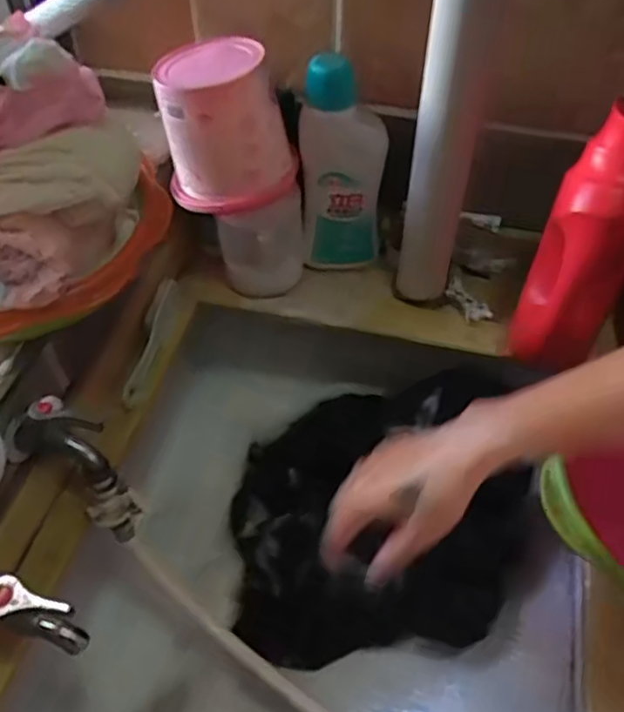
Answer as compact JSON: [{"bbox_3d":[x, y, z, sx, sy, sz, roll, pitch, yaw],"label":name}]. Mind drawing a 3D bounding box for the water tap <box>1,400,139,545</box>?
[{"bbox_3d":[-0.206,0.101,0.577,0.101,0.145,0.045,23,55,18],"label":"water tap"}]

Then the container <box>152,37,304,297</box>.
[{"bbox_3d":[-0.085,-0.203,0.719,0.131,0.249,0.138,-7,52,-5],"label":"container"}]

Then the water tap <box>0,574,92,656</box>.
[{"bbox_3d":[-0.227,0.174,0.454,0.136,0.062,0.040,12,53,10],"label":"water tap"}]

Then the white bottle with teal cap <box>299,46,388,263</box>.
[{"bbox_3d":[0.034,-0.204,0.722,0.088,0.235,0.047,4,52,3],"label":"white bottle with teal cap"}]

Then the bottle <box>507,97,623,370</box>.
[{"bbox_3d":[0.258,-0.099,0.609,0.083,0.285,0.060,25,56,19],"label":"bottle"}]

